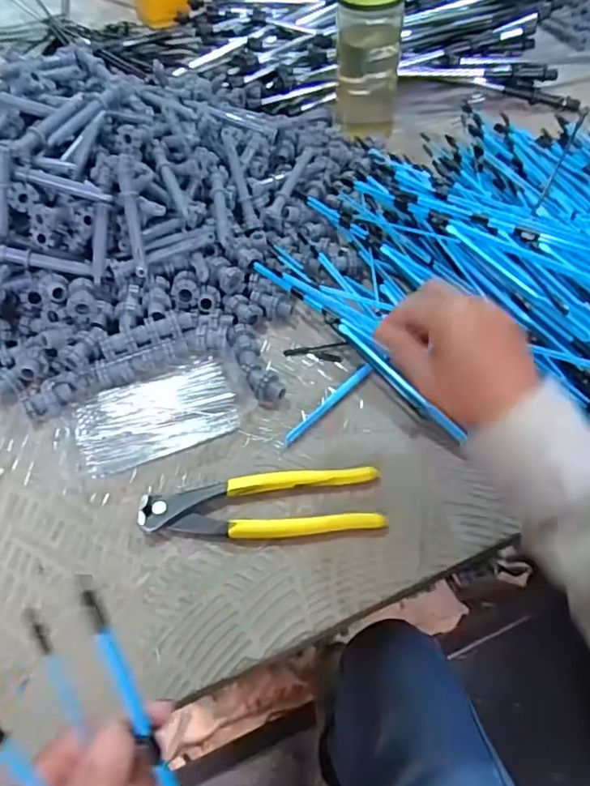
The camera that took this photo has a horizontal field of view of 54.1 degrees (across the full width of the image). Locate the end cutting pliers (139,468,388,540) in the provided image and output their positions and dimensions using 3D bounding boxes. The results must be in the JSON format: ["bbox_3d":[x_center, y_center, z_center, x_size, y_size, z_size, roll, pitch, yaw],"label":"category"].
[{"bbox_3d":[-0.023,0.079,0.408,0.166,0.015,0.045,-5,54,0],"label":"end cutting pliers"}]

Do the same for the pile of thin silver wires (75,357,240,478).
[{"bbox_3d":[-0.111,0.017,0.464,0.123,0.007,0.079,-20,56,-11],"label":"pile of thin silver wires"}]

